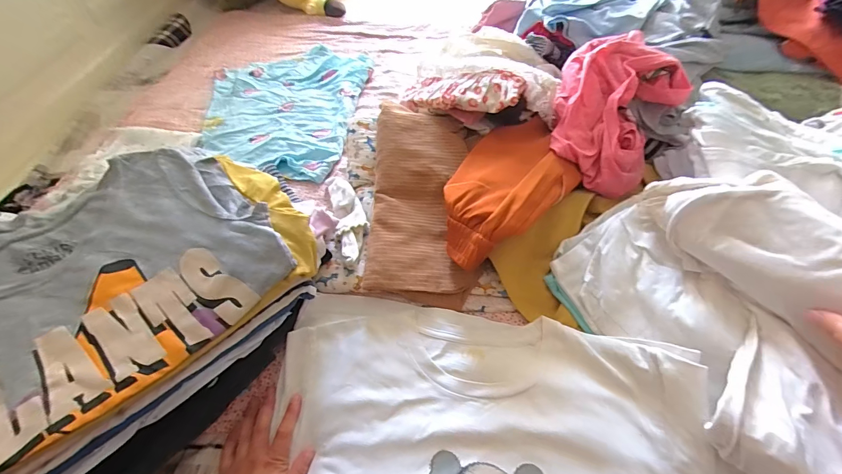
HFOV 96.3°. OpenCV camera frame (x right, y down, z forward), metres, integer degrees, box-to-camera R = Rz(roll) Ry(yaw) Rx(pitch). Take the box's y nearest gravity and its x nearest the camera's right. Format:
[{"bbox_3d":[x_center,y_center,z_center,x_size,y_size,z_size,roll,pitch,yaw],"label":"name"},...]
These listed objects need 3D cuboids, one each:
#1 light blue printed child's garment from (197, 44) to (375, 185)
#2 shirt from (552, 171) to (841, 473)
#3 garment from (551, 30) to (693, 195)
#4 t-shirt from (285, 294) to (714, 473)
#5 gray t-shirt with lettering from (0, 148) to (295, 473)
[{"bbox_3d":[-0.296,-0.272,0.783,0.329,0.027,0.394,5,54,8],"label":"light blue printed child's garment"},{"bbox_3d":[0.326,0.089,0.367,0.179,0.151,0.372,-24,55,-13],"label":"shirt"},{"bbox_3d":[0.276,-0.190,0.553,0.170,0.104,0.230,27,60,22],"label":"garment"},{"bbox_3d":[0.058,0.226,0.406,0.454,0.085,0.296,4,54,7],"label":"t-shirt"},{"bbox_3d":[-0.366,0.062,0.382,0.263,0.049,0.412,43,60,17],"label":"gray t-shirt with lettering"}]

